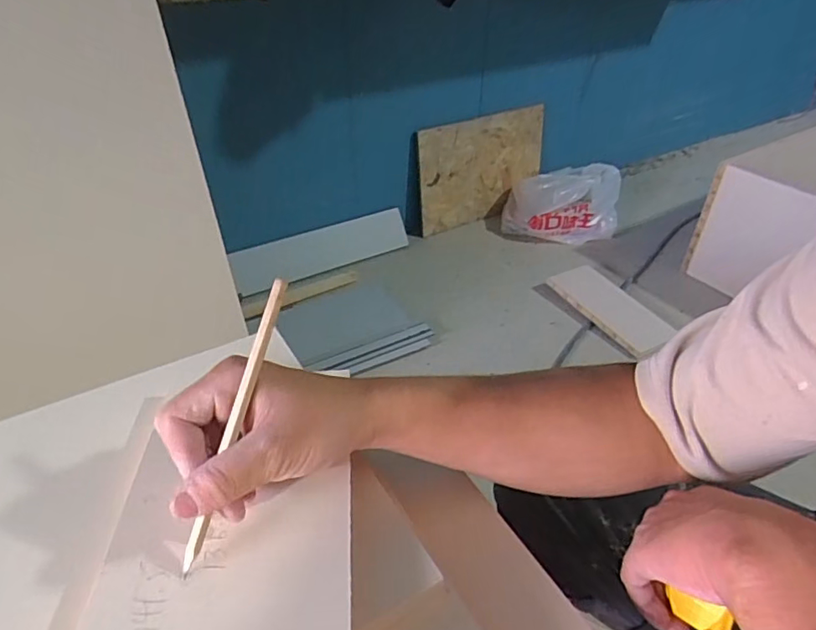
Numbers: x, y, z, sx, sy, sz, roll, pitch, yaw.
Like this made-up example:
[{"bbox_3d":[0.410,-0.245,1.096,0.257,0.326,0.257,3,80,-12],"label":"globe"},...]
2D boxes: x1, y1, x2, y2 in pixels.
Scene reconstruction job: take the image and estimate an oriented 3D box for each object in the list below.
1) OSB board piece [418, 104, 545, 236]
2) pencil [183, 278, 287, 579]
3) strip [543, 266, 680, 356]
[{"bbox_3d":[0.230,-0.440,1.609,0.447,0.294,0.020,-22,37,-23],"label":"OSB board piece"},{"bbox_3d":[-0.092,0.058,0.286,0.009,0.161,0.007,18,0,20],"label":"pencil"},{"bbox_3d":[0.483,-0.025,1.306,0.160,0.021,0.309,-17,42,-22],"label":"strip"}]

